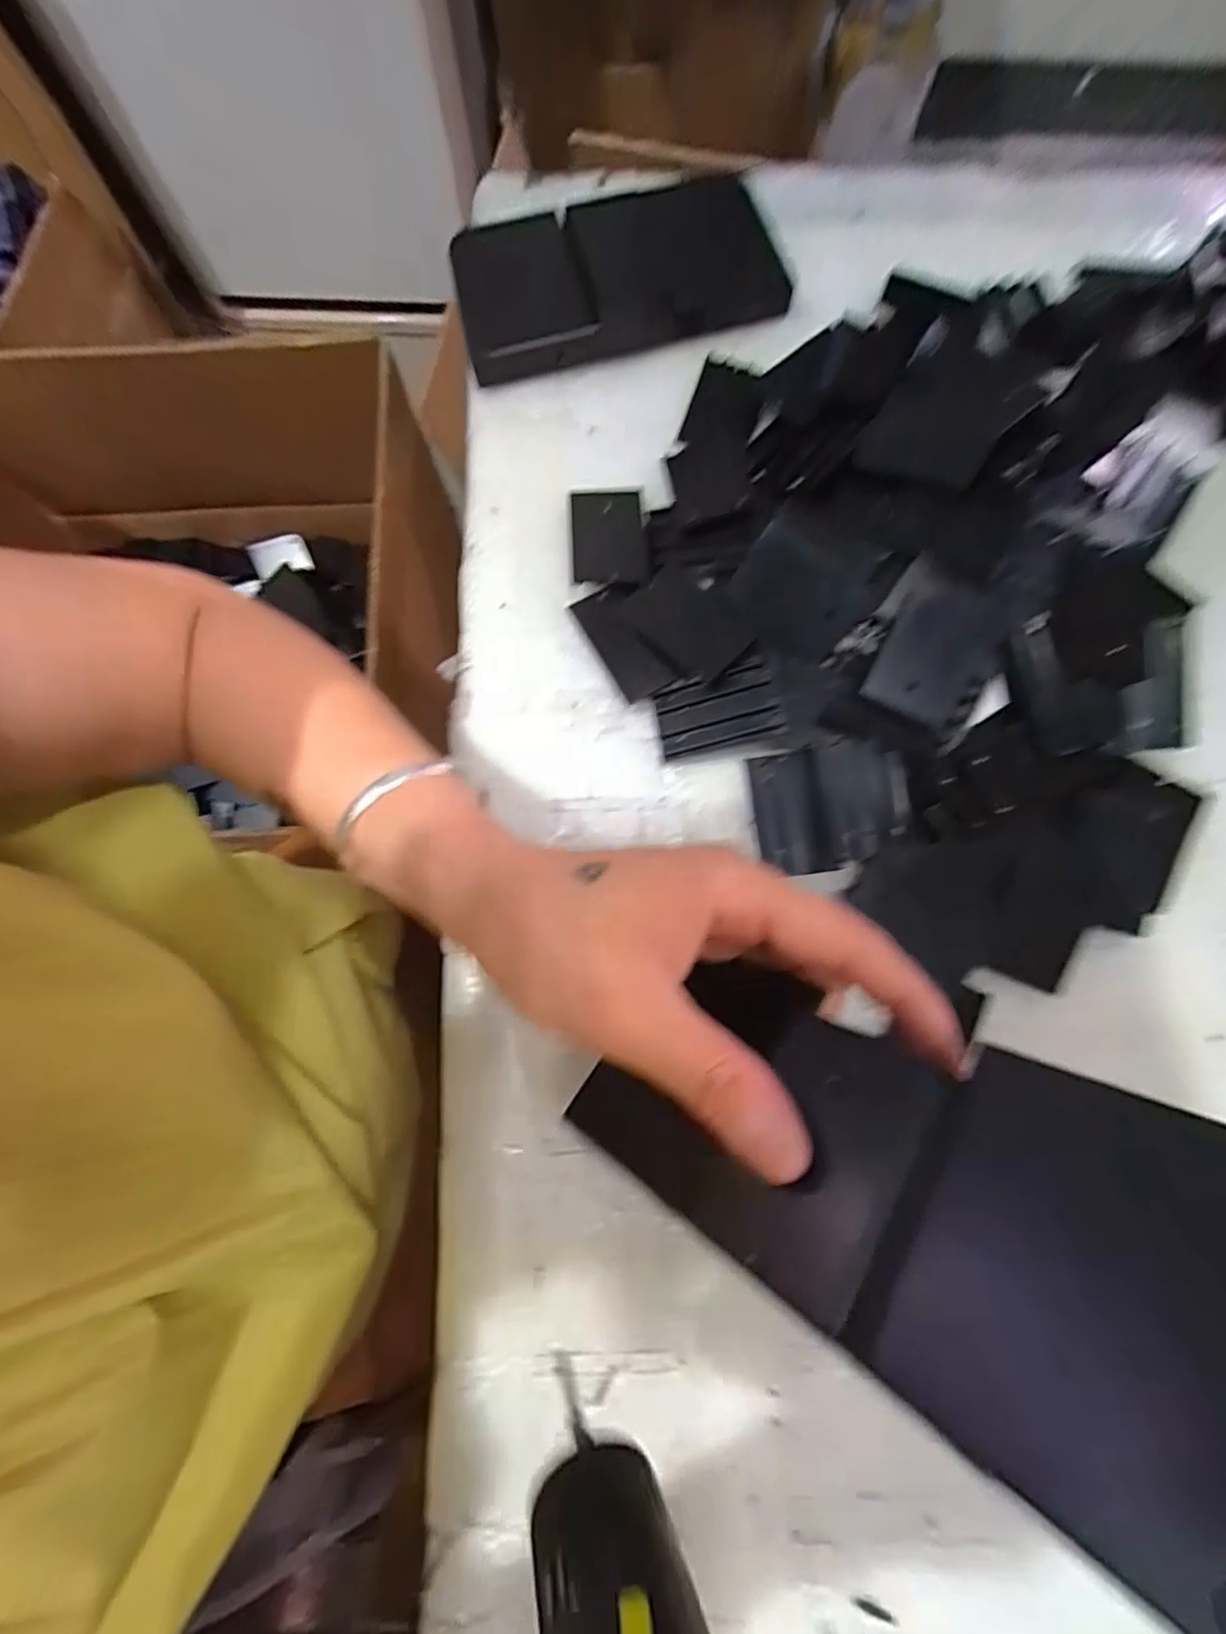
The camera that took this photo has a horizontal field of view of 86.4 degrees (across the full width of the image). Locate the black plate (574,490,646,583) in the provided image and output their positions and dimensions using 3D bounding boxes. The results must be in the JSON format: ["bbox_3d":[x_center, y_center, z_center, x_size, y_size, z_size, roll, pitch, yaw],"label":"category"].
[{"bbox_3d":[-0.002,-0.133,0.309,0.034,0.005,0.051,-4,78,0],"label":"black plate"}]

